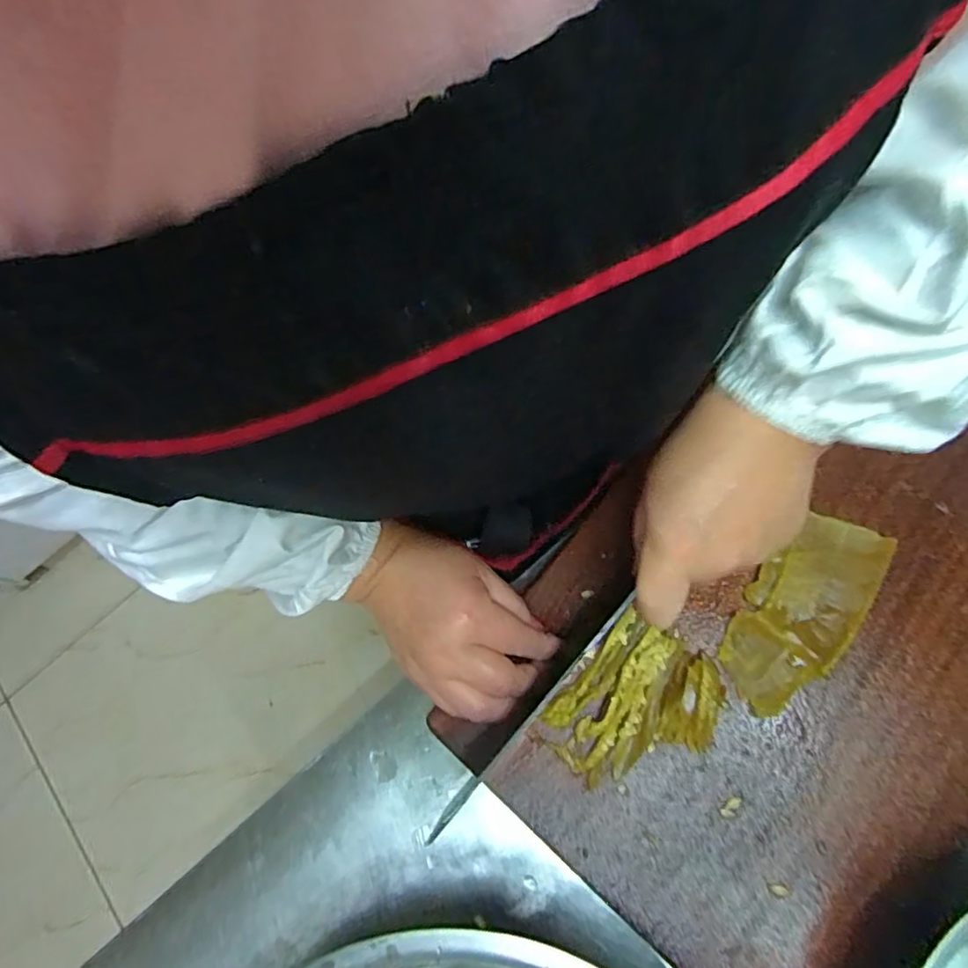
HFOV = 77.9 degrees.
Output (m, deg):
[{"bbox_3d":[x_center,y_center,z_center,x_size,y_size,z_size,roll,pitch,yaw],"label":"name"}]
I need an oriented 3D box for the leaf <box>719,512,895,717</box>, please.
[{"bbox_3d":[0.204,0.080,0.385,0.062,0.007,0.135,31,79,22],"label":"leaf"}]

